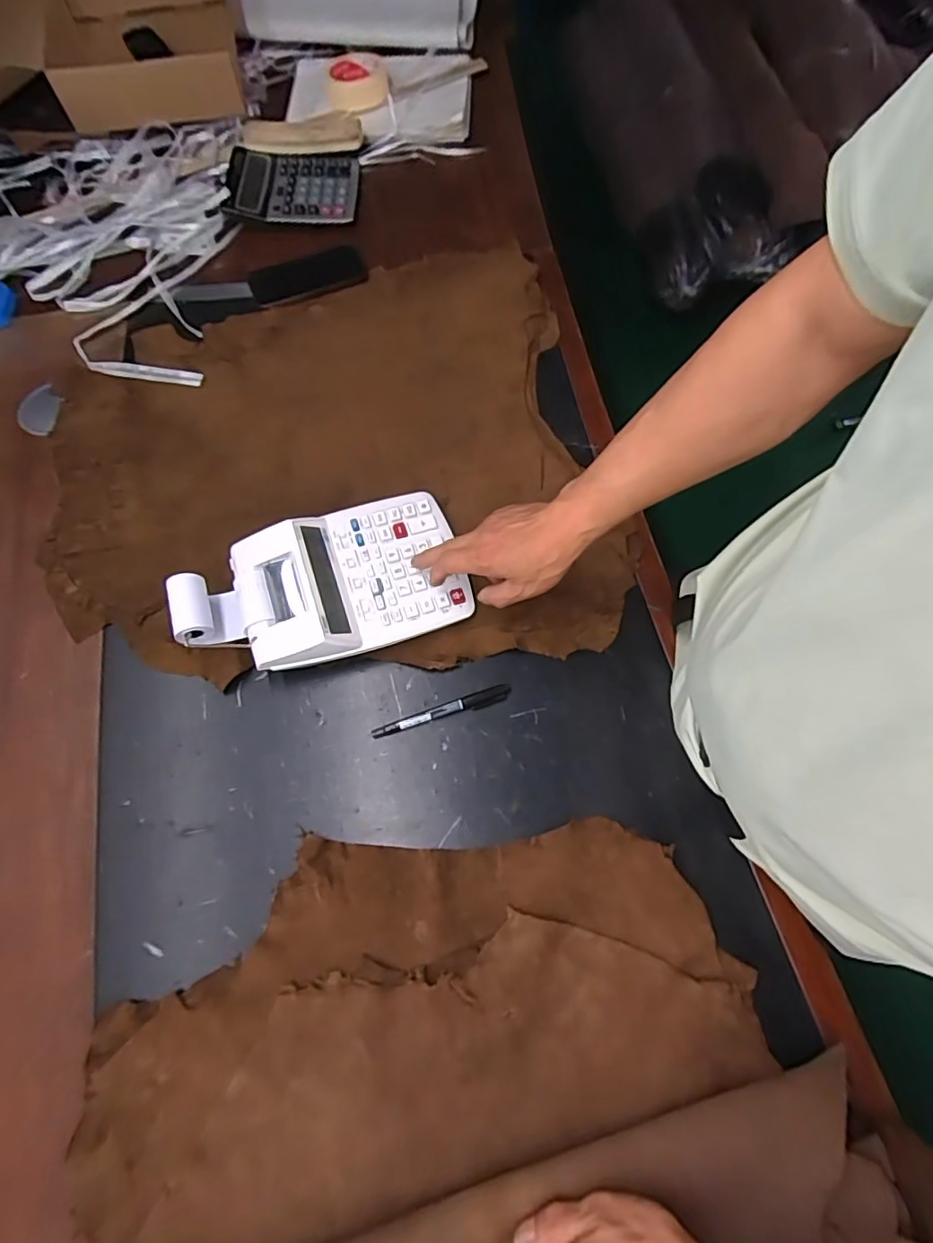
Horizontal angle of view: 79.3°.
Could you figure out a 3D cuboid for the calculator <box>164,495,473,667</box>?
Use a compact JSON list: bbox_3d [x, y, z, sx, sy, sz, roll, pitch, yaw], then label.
[{"bbox_3d":[-0.143,-0.042,0.564,0.270,0.060,0.155,-20,68,-6],"label":"calculator"}]

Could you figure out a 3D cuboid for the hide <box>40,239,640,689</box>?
[{"bbox_3d":[-0.164,-0.210,0.668,0.604,0.020,0.582,-11,67,-2],"label":"hide"}]

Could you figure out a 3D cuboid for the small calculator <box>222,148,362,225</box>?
[{"bbox_3d":[-0.263,-0.651,0.832,0.198,0.030,0.146,-4,67,1],"label":"small calculator"}]

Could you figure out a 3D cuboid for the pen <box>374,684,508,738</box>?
[{"bbox_3d":[-0.023,0.089,0.546,0.138,0.007,0.016,-19,68,-5],"label":"pen"}]

